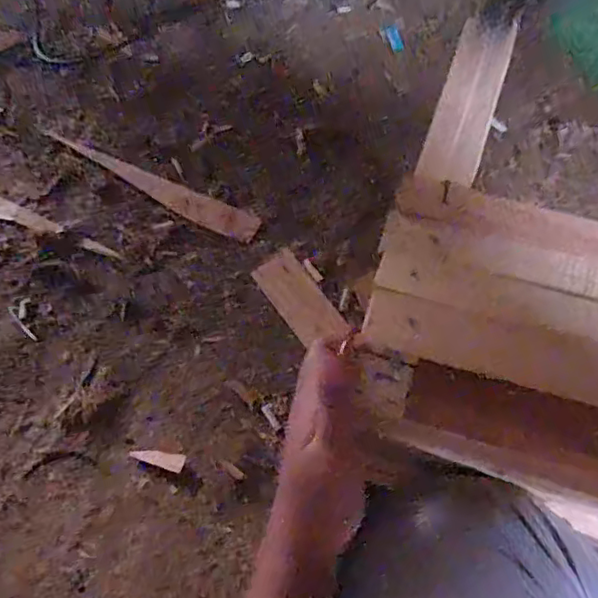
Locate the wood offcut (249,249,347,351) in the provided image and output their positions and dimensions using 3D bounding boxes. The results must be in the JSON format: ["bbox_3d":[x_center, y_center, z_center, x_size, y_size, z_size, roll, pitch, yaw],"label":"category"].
[{"bbox_3d":[0.000,-0.001,0.719,0.055,0.005,0.126,-32,68,-13],"label":"wood offcut"}]

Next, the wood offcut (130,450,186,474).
[{"bbox_3d":[-0.146,0.164,0.636,0.056,0.004,0.019,15,67,8],"label":"wood offcut"}]

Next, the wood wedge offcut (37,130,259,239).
[{"bbox_3d":[-0.192,-0.144,0.785,0.310,0.007,0.039,24,68,12],"label":"wood wedge offcut"}]

